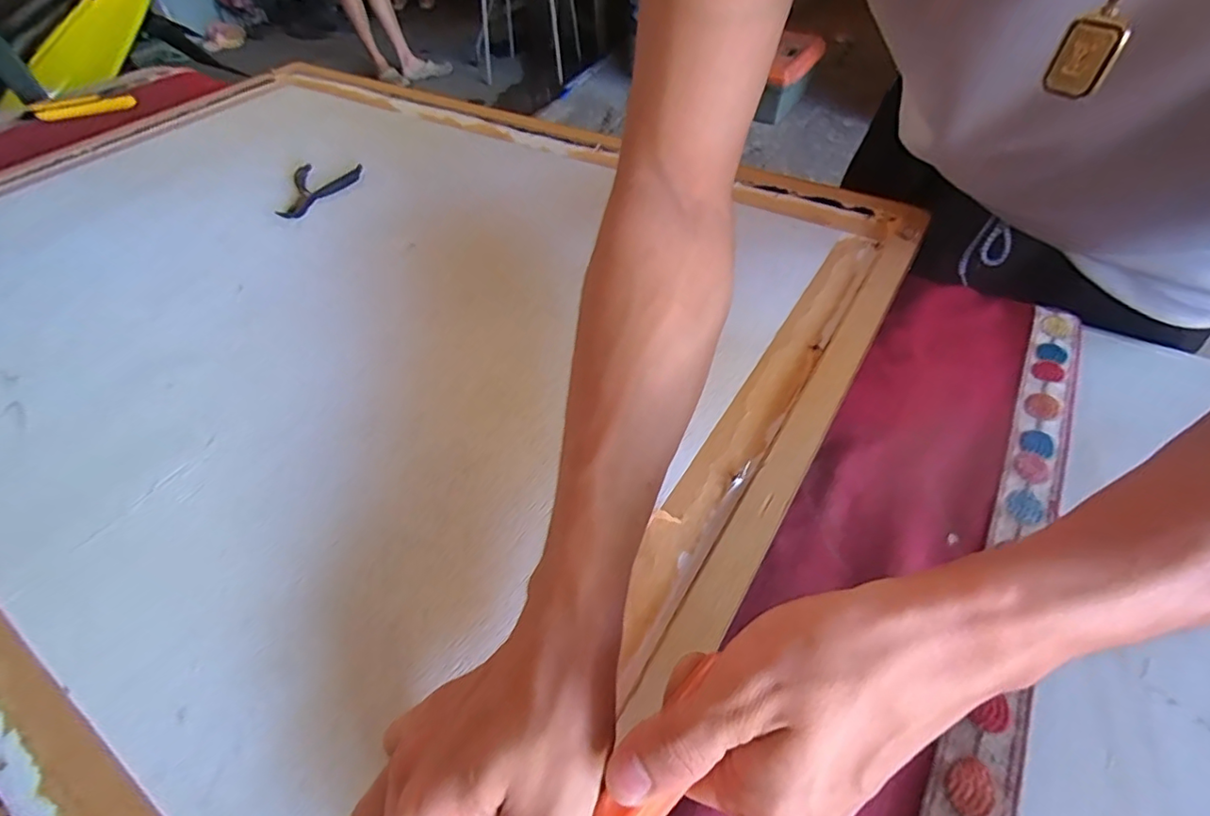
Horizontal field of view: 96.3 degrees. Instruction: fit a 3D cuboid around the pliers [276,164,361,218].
[{"bbox_3d":[-0.298,-0.222,0.559,0.068,0.016,0.112,-3,51,-1],"label":"pliers"}]

